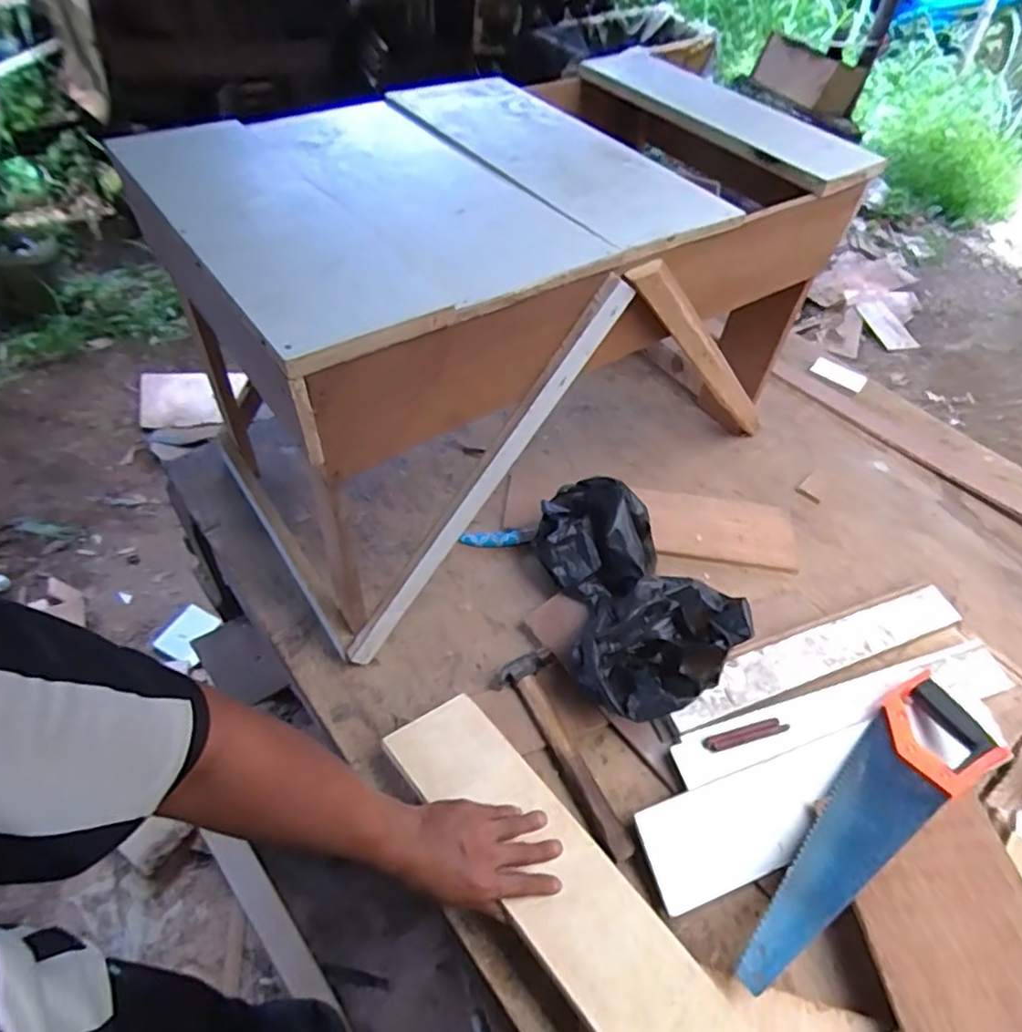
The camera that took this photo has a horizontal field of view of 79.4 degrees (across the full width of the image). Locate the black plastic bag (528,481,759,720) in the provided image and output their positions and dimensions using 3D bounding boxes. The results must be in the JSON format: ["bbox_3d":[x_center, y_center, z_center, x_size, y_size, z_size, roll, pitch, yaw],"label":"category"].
[{"bbox_3d":[0.179,0.167,0.767,0.192,0.141,0.142,-27,62,-27],"label":"black plastic bag"}]

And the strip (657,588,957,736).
[{"bbox_3d":[0.407,0.183,0.824,0.472,0.014,0.065,-14,59,-18],"label":"strip"}]

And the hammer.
[{"bbox_3d":[0.057,0.280,0.735,0.084,0.030,0.249,-13,56,-18],"label":"hammer"}]

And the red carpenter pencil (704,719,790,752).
[{"bbox_3d":[0.282,0.262,0.737,0.105,0.010,0.019,-8,55,-16],"label":"red carpenter pencil"}]

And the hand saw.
[{"bbox_3d":[0.372,0.316,0.670,0.424,0.033,0.116,-23,60,-24],"label":"hand saw"}]

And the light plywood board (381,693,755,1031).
[{"bbox_3d":[0.050,0.371,0.617,0.136,0.022,0.451,-19,51,-44],"label":"light plywood board"}]

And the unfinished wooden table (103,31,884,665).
[{"bbox_3d":[0.011,-0.284,0.898,0.836,0.472,0.515,-26,61,-26],"label":"unfinished wooden table"}]

